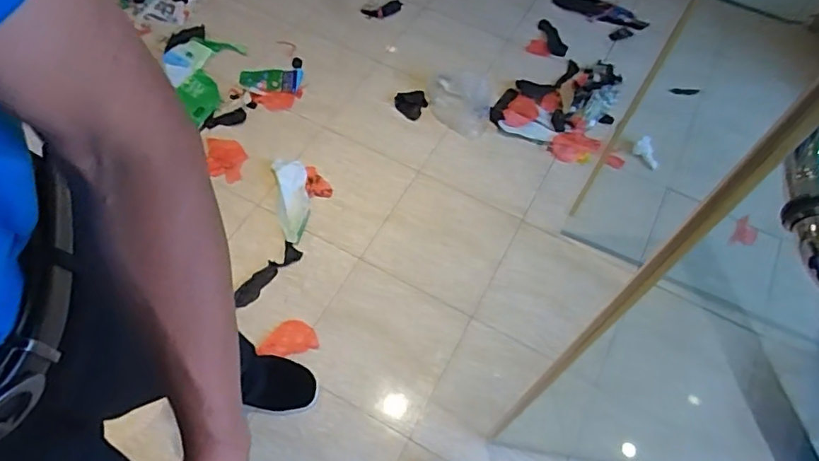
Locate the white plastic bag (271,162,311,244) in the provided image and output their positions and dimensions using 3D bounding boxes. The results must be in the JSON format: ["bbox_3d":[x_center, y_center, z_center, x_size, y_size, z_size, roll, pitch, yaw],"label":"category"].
[{"bbox_3d":[-0.288,-0.077,1.346,0.079,0.032,0.243,-13,61,-11],"label":"white plastic bag"}]

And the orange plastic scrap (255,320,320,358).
[{"bbox_3d":[-0.278,0.246,1.211,0.129,0.009,0.081,-12,60,-11],"label":"orange plastic scrap"}]

